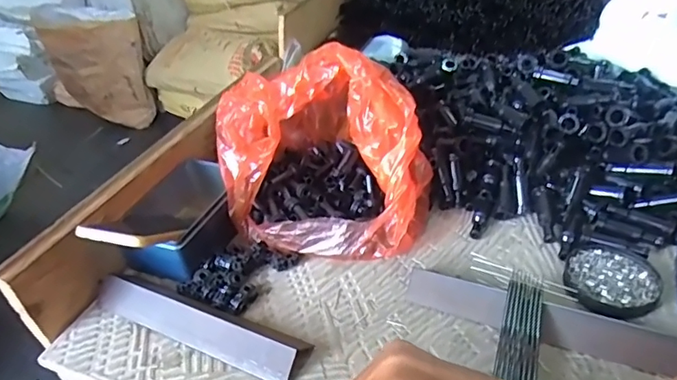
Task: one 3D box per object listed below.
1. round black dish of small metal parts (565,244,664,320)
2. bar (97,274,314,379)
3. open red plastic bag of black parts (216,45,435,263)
[{"bbox_3d":[0.270,0.088,0.505,0.082,0.011,0.086,-5,36,4],"label":"round black dish of small metal parts"},{"bbox_3d":[-0.143,0.129,0.495,0.254,0.033,0.031,13,41,27],"label":"bar"},{"bbox_3d":[-0.024,-0.049,0.599,0.226,0.166,0.240,-15,36,-10],"label":"open red plastic bag of black parts"}]

